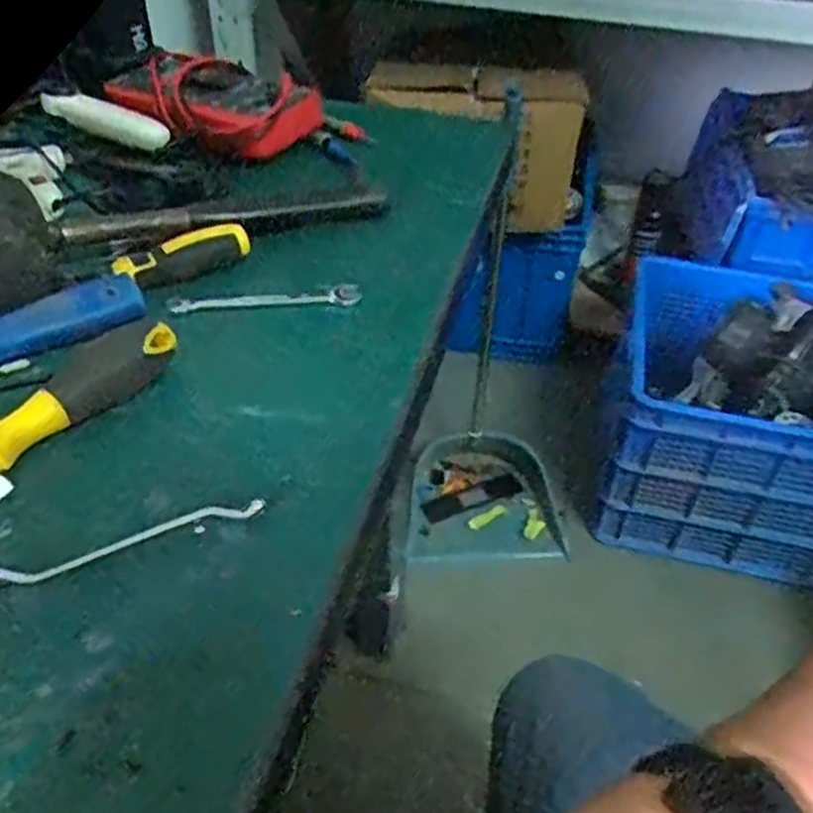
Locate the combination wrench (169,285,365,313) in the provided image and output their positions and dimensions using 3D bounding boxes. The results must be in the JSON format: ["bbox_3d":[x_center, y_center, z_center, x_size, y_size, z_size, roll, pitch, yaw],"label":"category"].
[{"bbox_3d":[-0.089,-0.068,0.473,0.117,0.009,0.019,-6,43,-9],"label":"combination wrench"}]

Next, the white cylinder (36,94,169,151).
[{"bbox_3d":[-0.242,-0.231,0.596,0.115,0.024,0.024,19,45,17],"label":"white cylinder"}]

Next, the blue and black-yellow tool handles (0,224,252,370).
[{"bbox_3d":[-0.174,-0.067,0.445,0.042,0.020,0.182,32,50,28],"label":"blue and black-yellow tool handles"}]

